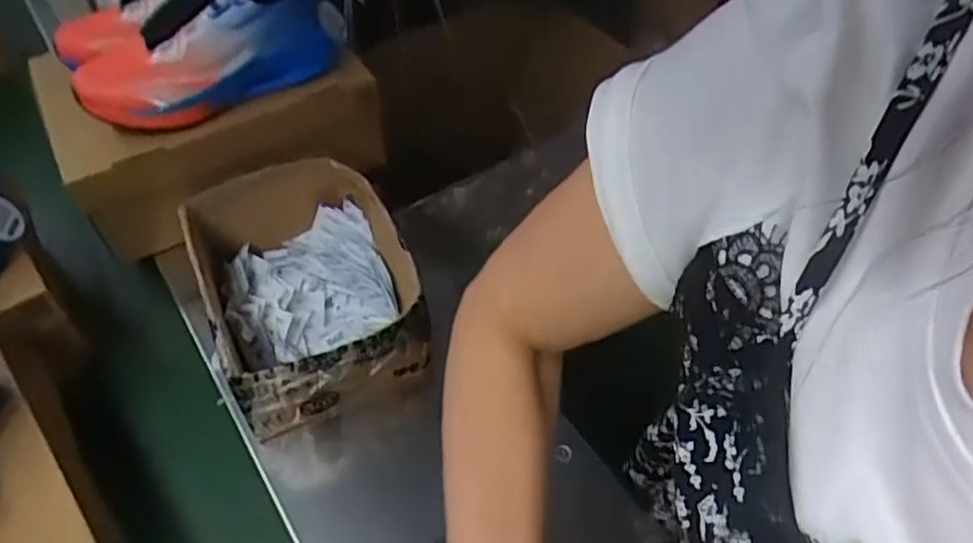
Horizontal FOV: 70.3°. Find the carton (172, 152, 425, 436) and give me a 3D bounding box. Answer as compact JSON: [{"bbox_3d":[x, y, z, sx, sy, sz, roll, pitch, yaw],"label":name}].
[{"bbox_3d":[-0.162,0.013,0.624,0.167,0.100,0.228,-22,50,-17],"label":"carton"}]

